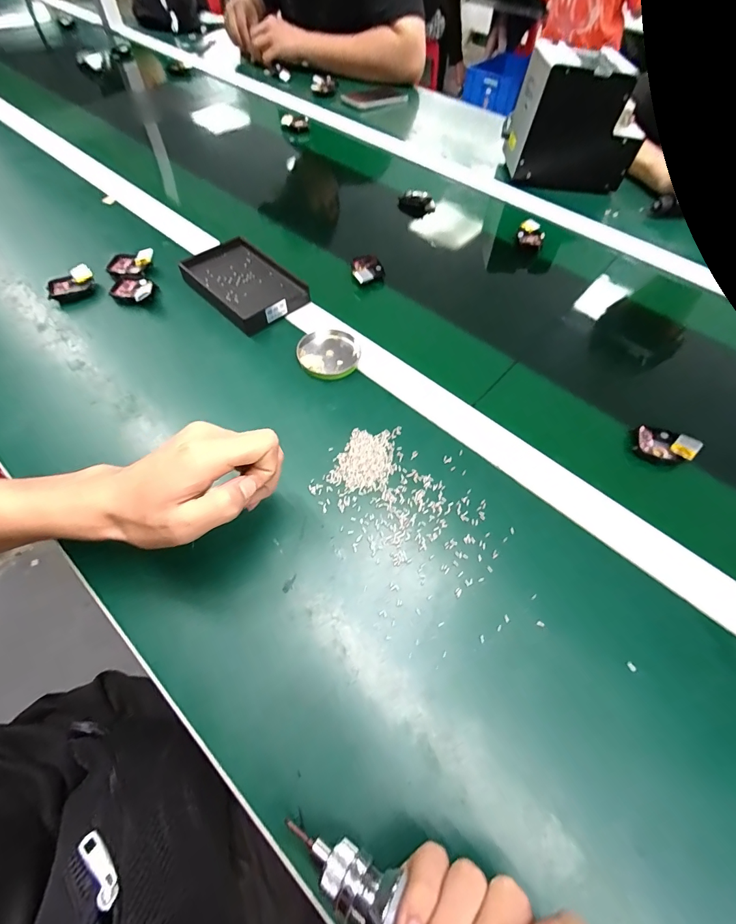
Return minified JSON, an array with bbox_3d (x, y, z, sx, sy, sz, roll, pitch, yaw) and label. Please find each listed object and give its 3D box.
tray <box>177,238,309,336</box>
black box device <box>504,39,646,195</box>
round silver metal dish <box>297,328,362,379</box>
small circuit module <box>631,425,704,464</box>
[{"bbox_3d":[-0.147,-0.215,0.448,0.096,0.021,0.141,-40,69,-22],"label":"tray"},{"bbox_3d":[0.335,-0.549,0.613,0.188,0.141,0.123,4,60,0],"label":"black box device"},{"bbox_3d":[-0.042,-0.116,0.405,0.064,0.006,0.065,1,60,-2],"label":"round silver metal dish"},{"bbox_3d":[0.284,-0.016,0.362,0.054,0.013,0.036,23,62,11],"label":"small circuit module"}]

